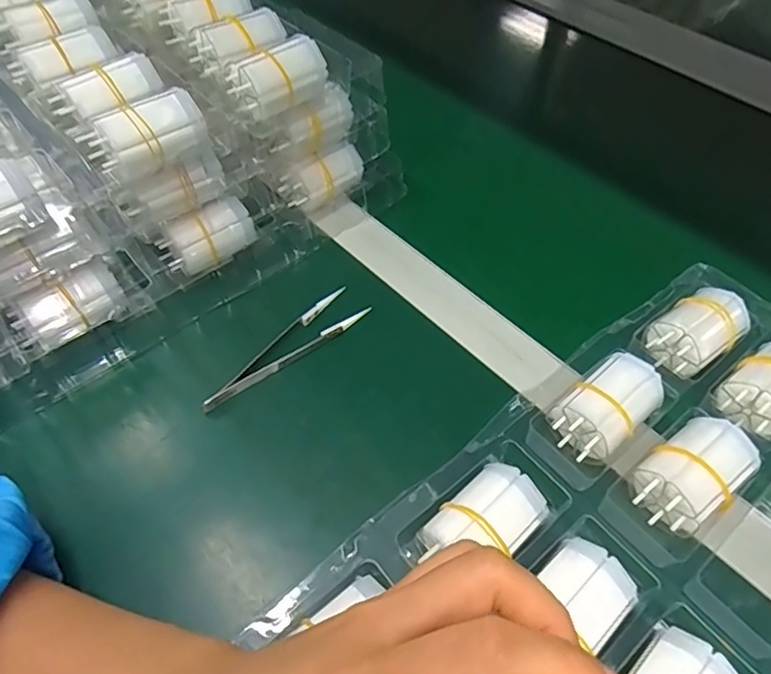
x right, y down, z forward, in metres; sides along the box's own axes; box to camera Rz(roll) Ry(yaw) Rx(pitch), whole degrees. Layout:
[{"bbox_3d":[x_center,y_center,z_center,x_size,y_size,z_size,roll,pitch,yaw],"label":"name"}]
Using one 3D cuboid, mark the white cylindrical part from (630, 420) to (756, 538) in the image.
[{"bbox_3d":[0.162,0.075,0.299,0.059,0.039,0.039,-29,59,-21],"label":"white cylindrical part"}]

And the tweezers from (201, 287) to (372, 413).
[{"bbox_3d":[-0.066,0.006,0.362,0.122,0.012,0.029,-36,61,-26],"label":"tweezers"}]

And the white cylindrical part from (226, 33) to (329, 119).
[{"bbox_3d":[-0.069,-0.170,0.364,0.060,0.031,0.033,-37,62,-25],"label":"white cylindrical part"}]

